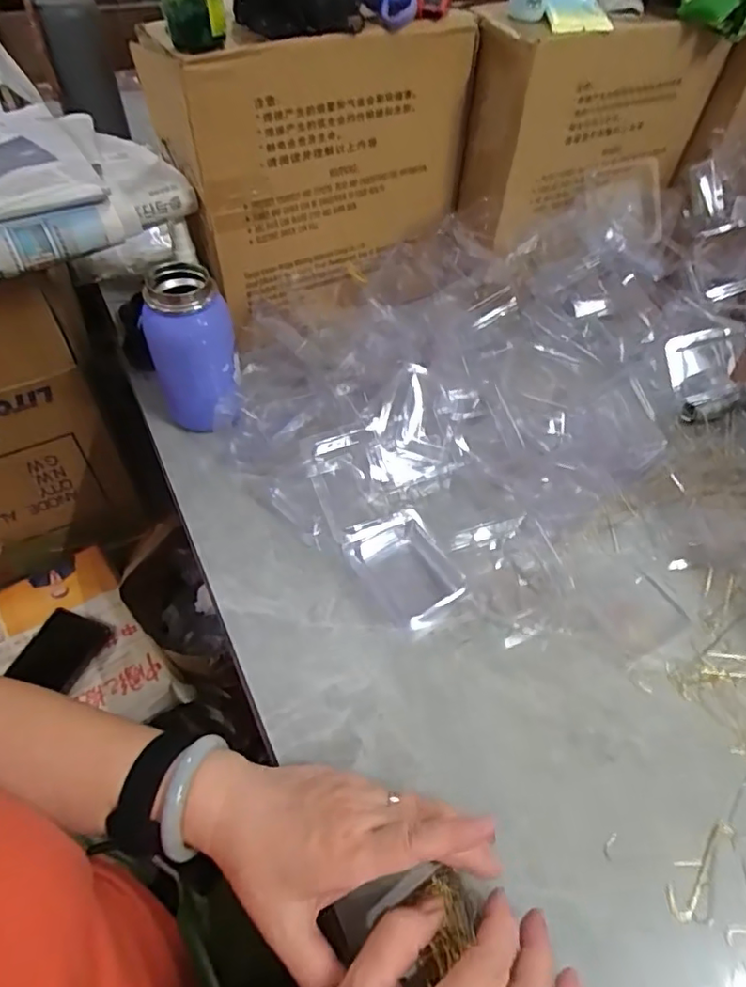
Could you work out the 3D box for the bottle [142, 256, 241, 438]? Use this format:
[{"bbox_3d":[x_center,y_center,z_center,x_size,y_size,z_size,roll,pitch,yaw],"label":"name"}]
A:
[{"bbox_3d":[-0.158,-0.125,0.498,0.070,0.127,0.070,-11,54,-13],"label":"bottle"}]

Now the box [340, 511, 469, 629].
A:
[{"bbox_3d":[0.025,0.056,0.448,0.063,0.024,0.094,-29,60,-24],"label":"box"}]

